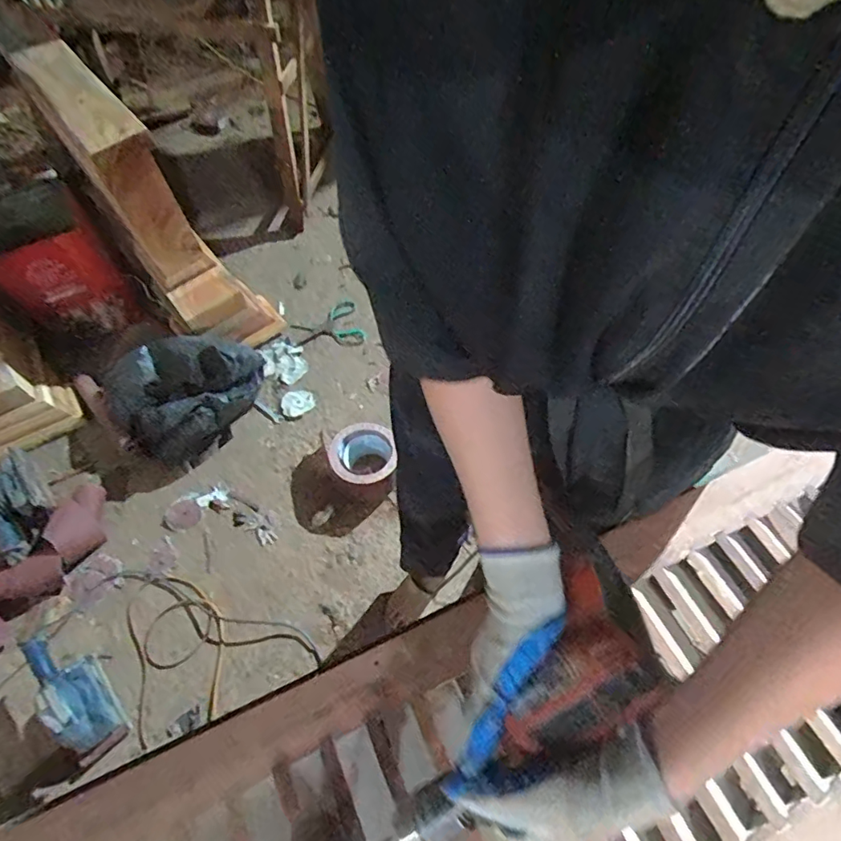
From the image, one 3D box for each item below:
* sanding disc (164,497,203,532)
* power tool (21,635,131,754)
[{"bbox_3d":[-0.588,0.232,1.293,0.081,0.009,0.085,1,61,-1],"label":"sanding disc"},{"bbox_3d":[-0.705,0.535,1.048,0.259,0.141,0.091,41,68,19],"label":"power tool"}]

